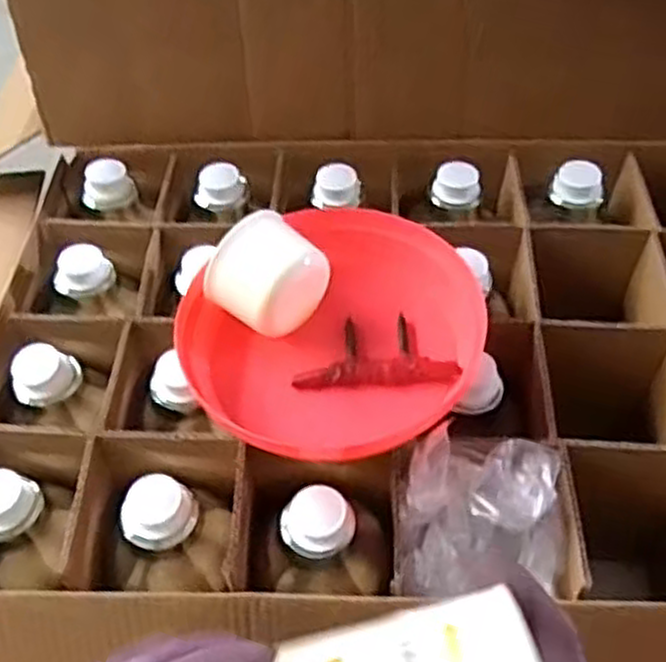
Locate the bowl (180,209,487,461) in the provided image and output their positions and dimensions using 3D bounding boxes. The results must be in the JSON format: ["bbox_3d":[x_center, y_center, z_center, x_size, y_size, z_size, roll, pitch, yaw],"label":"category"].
[{"bbox_3d":[0.008,0.004,0.613,0.216,0.047,0.201,-2,51,2],"label":"bowl"}]

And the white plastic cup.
[{"bbox_3d":[-0.055,-0.045,0.609,0.083,0.074,0.065,-36,58,-23],"label":"white plastic cup"}]

